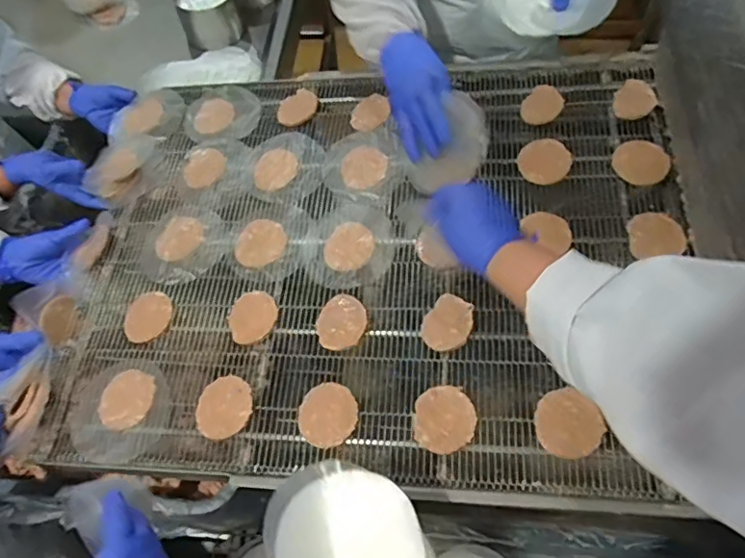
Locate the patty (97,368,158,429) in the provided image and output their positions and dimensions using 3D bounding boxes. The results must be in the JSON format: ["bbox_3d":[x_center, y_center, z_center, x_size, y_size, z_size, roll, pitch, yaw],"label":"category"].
[{"bbox_3d":[-0.294,0.142,0.680,0.067,0.008,0.070,-2,60,3],"label":"patty"}]

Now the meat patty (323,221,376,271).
[{"bbox_3d":[-0.030,-0.042,0.736,0.067,0.006,0.063,-2,60,3],"label":"meat patty"}]

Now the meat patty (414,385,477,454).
[{"bbox_3d":[0.078,0.150,0.612,0.064,0.013,0.069,0,60,3],"label":"meat patty"}]

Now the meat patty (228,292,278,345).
[{"bbox_3d":[-0.149,0.047,0.712,0.060,0.006,0.067,-21,61,-8],"label":"meat patty"}]

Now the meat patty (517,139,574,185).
[{"bbox_3d":[0.225,-0.155,0.752,0.065,0.007,0.067,-6,62,11],"label":"meat patty"}]

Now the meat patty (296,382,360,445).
[{"bbox_3d":[-0.049,0.150,0.635,0.066,0.005,0.068,-2,60,3],"label":"meat patty"}]

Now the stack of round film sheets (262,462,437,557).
[{"bbox_3d":[-0.018,0.228,0.477,0.122,0.020,0.154,-24,62,-10],"label":"stack of round film sheets"}]

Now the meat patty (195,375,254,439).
[{"bbox_3d":[-0.169,0.147,0.656,0.062,0.011,0.069,37,69,21],"label":"meat patty"}]

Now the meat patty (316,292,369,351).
[{"bbox_3d":[-0.036,0.051,0.687,0.059,0.009,0.071,14,62,11],"label":"meat patty"}]

